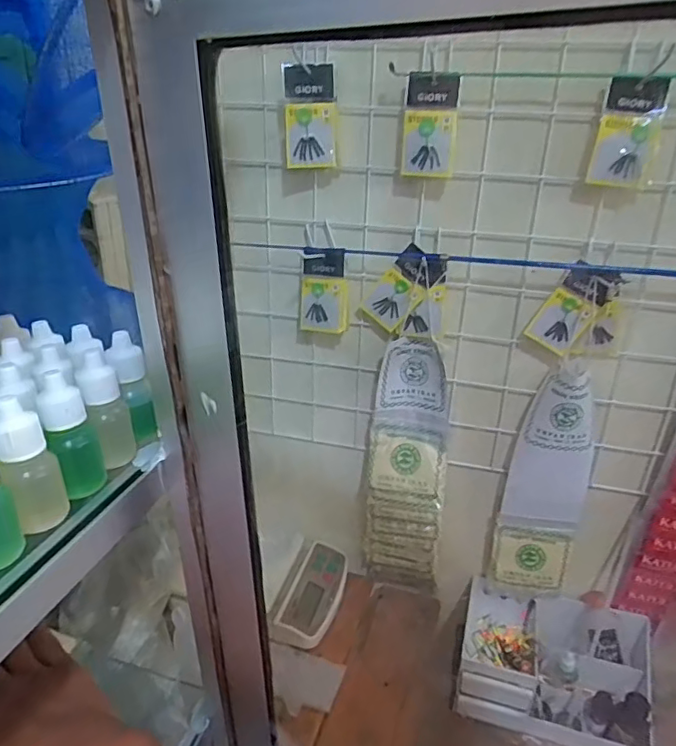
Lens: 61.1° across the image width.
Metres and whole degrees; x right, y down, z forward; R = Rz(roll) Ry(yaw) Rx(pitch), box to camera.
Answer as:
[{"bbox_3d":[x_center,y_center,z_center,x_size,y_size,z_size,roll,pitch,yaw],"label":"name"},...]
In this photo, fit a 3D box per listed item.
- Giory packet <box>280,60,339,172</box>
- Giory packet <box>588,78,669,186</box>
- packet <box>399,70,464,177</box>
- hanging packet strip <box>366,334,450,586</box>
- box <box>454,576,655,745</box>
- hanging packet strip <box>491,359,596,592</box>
[{"bbox_3d":[-0.026,-0.257,0.575,0.055,0.093,0.012,-2,26,-8],"label":"Giory packet"},{"bbox_3d":[0.267,-0.220,0.526,0.053,0.090,0.020,19,31,32],"label":"Giory packet"},{"bbox_3d":[0.090,-0.243,0.561,0.055,0.091,0.023,4,26,6],"label":"packet"},{"bbox_3d":[0.088,0.134,0.736,0.097,0.363,0.048,5,26,7],"label":"hanging packet strip"},{"bbox_3d":[0.277,0.371,0.732,0.228,0.113,0.146,10,27,17],"label":"box"},{"bbox_3d":[0.257,0.138,0.698,0.096,0.311,0.034,6,26,9],"label":"hanging packet strip"}]

